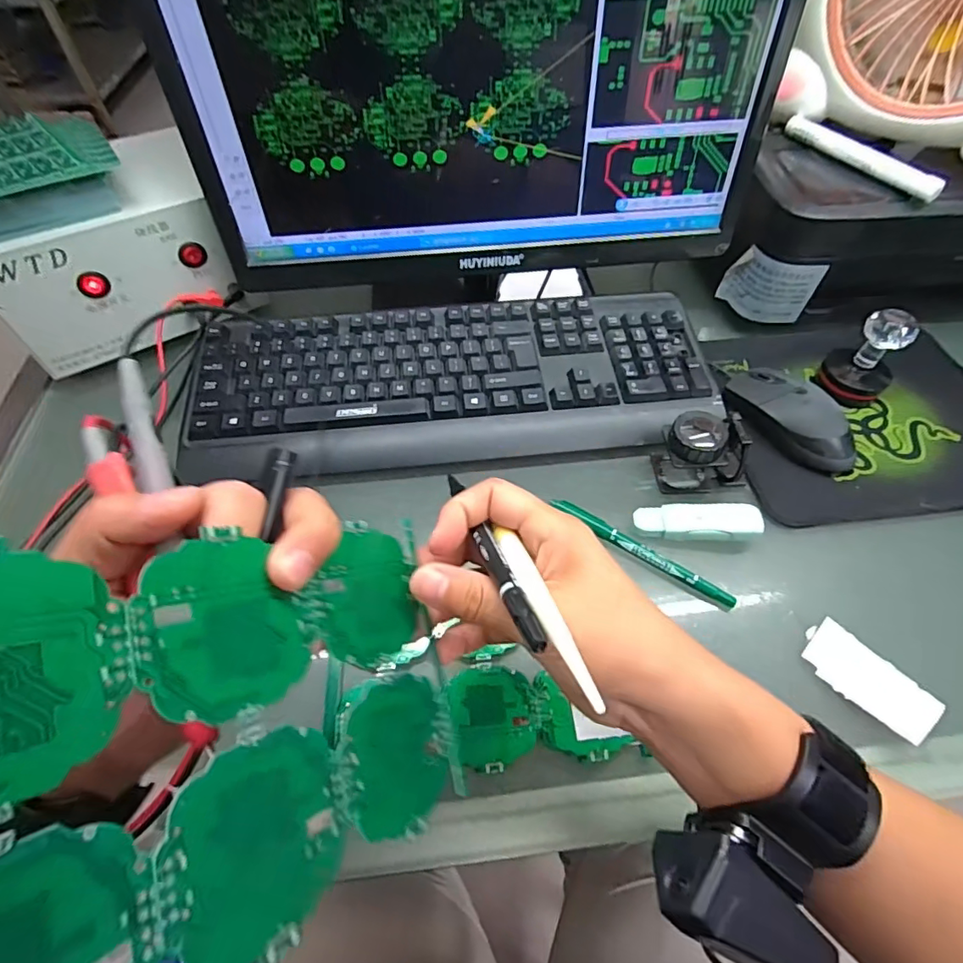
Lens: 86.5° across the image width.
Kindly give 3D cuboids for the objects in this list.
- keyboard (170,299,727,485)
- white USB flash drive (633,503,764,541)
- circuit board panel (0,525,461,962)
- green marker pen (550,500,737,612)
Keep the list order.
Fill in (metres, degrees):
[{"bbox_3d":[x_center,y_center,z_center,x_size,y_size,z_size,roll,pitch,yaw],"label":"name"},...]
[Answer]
[{"bbox_3d":[-0.023,-0.089,0.438,0.429,0.031,0.151,-5,56,-4],"label":"keyboard"},{"bbox_3d":[0.156,0.030,0.371,0.086,0.018,0.024,2,55,1],"label":"white USB flash drive"},{"bbox_3d":[-0.068,0.072,0.148,0.006,0.175,0.114,-16,80,27],"label":"circuit board panel"},{"bbox_3d":[0.112,0.051,0.364,0.137,0.015,0.015,33,62,21],"label":"green marker pen"}]

